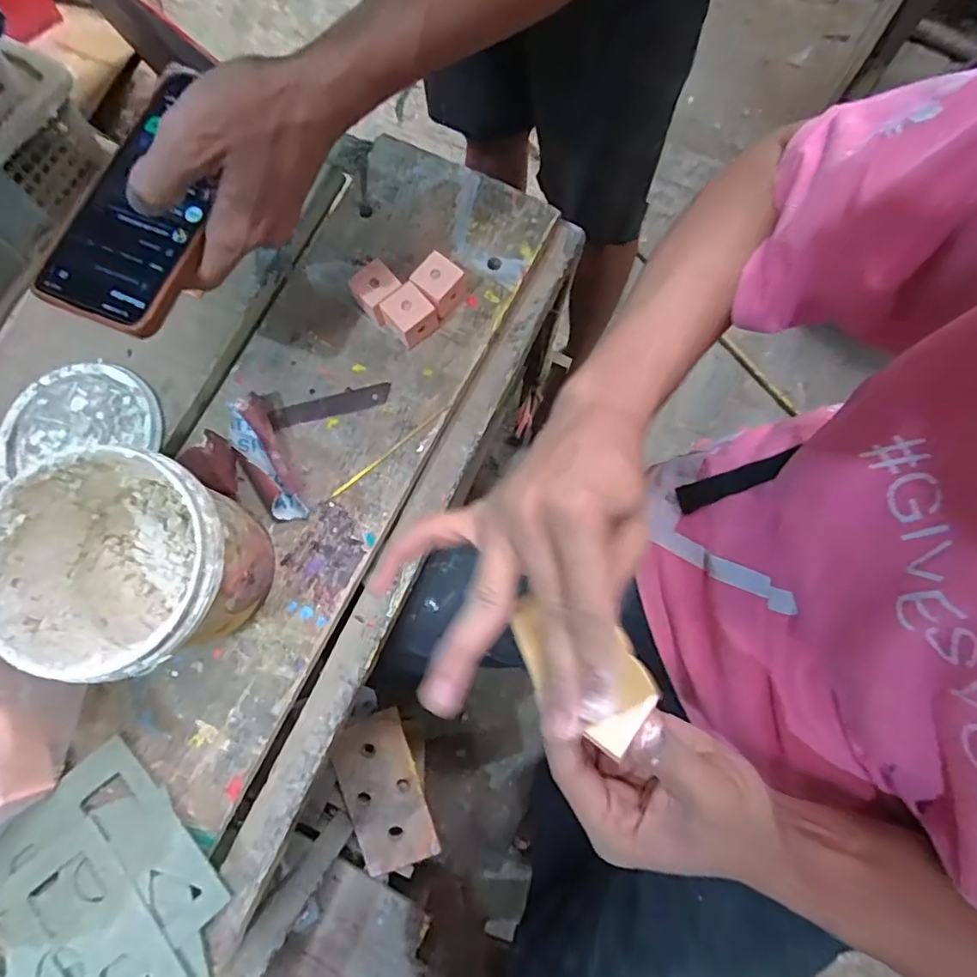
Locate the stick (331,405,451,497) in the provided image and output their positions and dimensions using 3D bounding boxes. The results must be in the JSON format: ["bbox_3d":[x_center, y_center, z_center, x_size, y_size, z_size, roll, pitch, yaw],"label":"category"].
[{"bbox_3d":[-0.075,-0.030,0.428,0.113,0.004,0.005,-39,83,-7],"label":"stick"}]

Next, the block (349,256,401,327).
[{"bbox_3d":[-0.088,-0.153,0.436,0.033,0.033,0.034,-39,82,-7],"label":"block"}]

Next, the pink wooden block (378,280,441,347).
[{"bbox_3d":[-0.061,-0.134,0.433,0.032,0.033,0.032,-41,83,-7],"label":"pink wooden block"}]

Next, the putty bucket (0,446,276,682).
[{"bbox_3d":[-0.211,0.048,0.352,0.123,0.123,0.116,0,77,0],"label":"putty bucket"}]

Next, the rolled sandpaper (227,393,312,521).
[{"bbox_3d":[-0.170,-0.021,0.414,0.034,0.028,0.095,-22,81,-5],"label":"rolled sandpaper"}]

